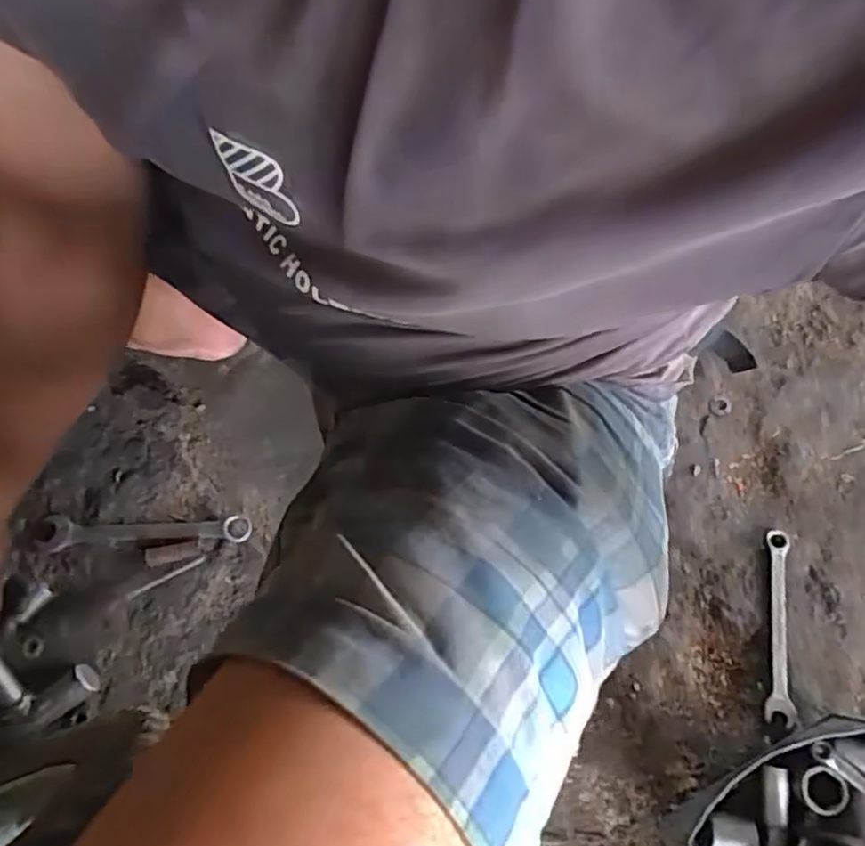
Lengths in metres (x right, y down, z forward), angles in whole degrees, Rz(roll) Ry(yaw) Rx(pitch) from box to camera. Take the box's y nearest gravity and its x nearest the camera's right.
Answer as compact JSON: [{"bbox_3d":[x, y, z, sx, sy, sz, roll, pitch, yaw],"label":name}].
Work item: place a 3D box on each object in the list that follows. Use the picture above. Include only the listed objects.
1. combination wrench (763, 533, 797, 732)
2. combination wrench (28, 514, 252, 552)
[{"bbox_3d":[0.335,0.195,0.662,0.026,0.011,0.183,7,70,5],"label":"combination wrench"},{"bbox_3d":[-0.304,0.113,0.716,0.215,0.010,0.037,-1,70,2],"label":"combination wrench"}]

